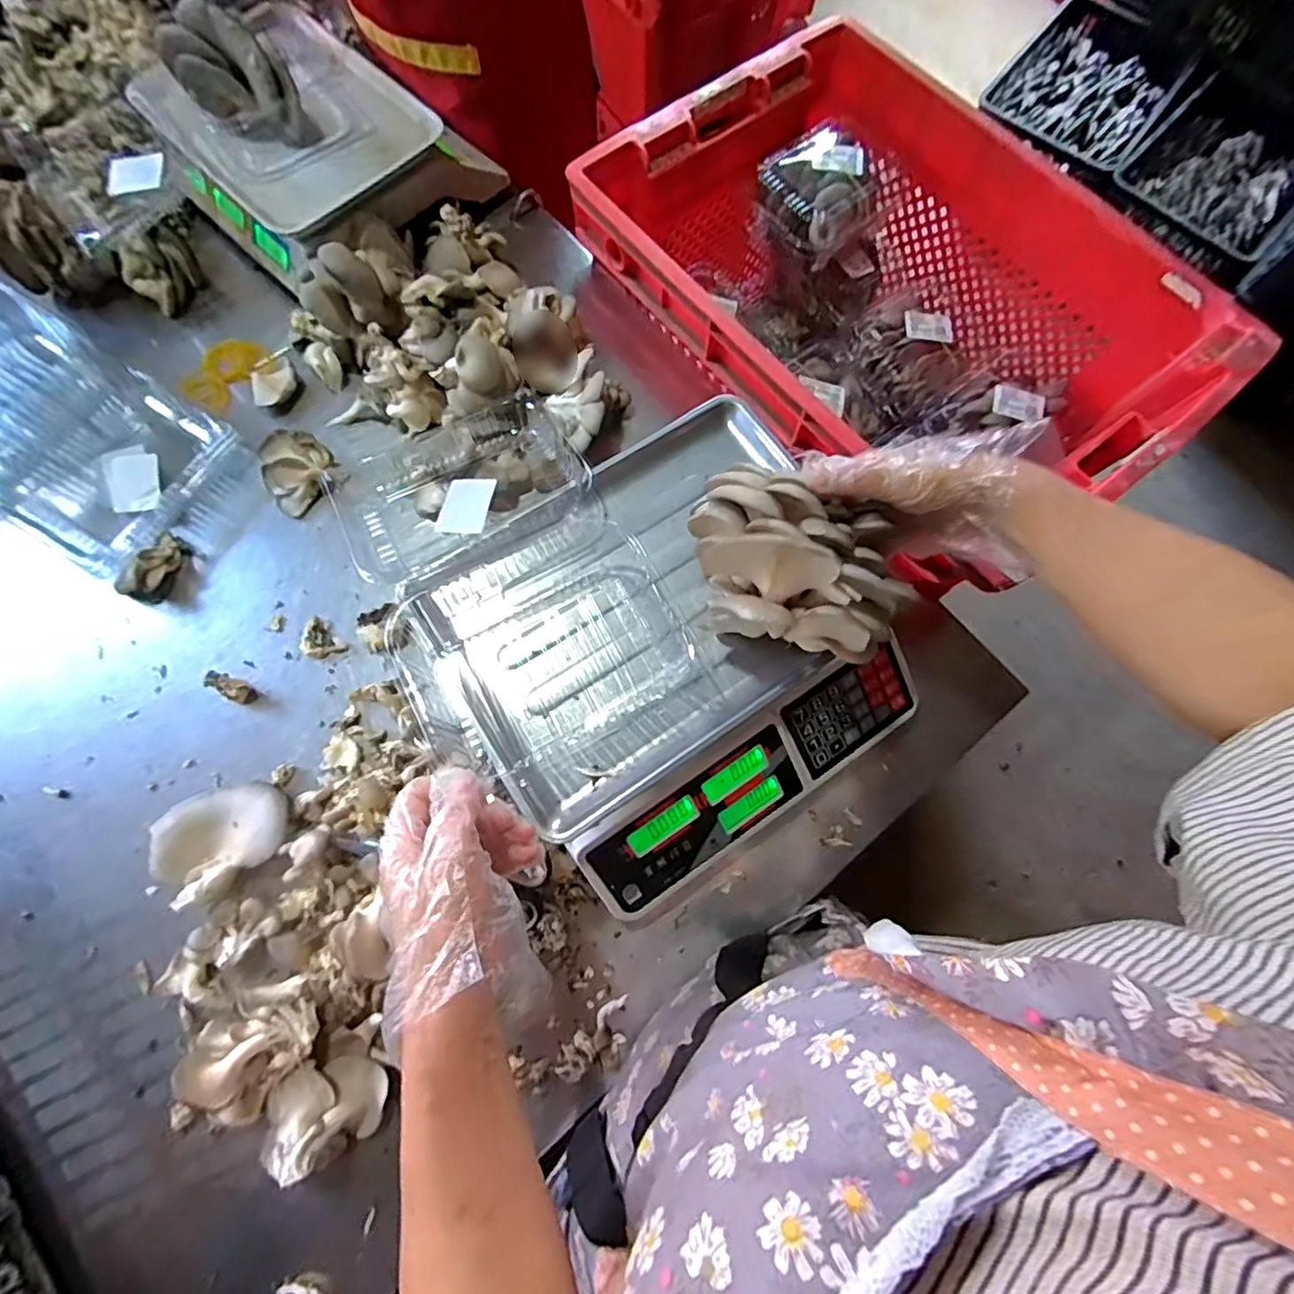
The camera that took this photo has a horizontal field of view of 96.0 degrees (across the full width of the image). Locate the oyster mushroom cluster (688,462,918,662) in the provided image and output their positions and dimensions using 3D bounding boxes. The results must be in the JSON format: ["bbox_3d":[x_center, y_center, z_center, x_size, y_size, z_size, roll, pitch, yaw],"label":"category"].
[{"bbox_3d":[0.107,-0.064,0.411,0.148,0.102,0.121,7,74,0],"label":"oyster mushroom cluster"}]

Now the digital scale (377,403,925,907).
[{"bbox_3d":[0.022,0.005,0.498,0.338,0.090,0.330,-32,77,-10],"label":"digital scale"}]

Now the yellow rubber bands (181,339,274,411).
[{"bbox_3d":[-0.472,-0.307,0.653,0.069,0.015,0.096,23,74,5],"label":"yellow rubber bands"}]

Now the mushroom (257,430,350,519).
[{"bbox_3d":[-0.363,-0.182,0.605,0.063,0.047,0.073,41,77,10],"label":"mushroom"}]

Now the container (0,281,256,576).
[{"bbox_3d":[-0.593,-0.218,0.587,0.327,0.079,0.195,33,75,8],"label":"container"}]

